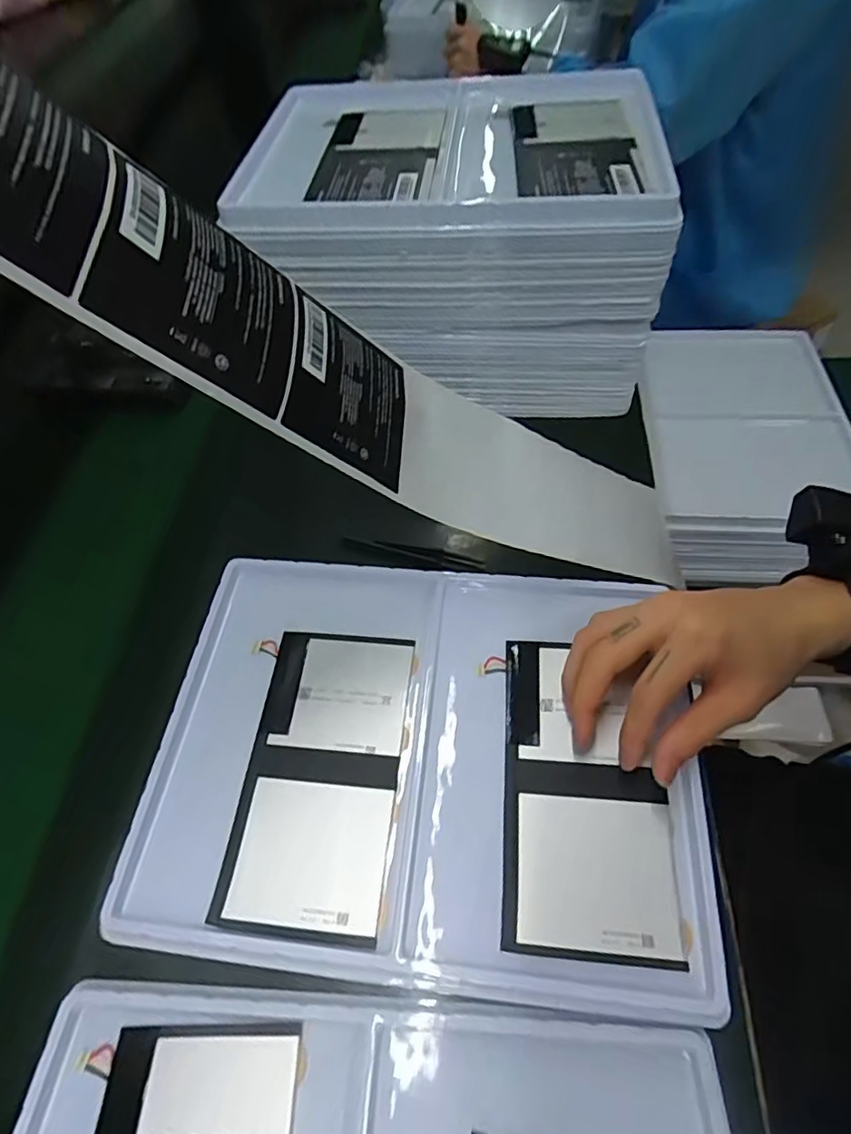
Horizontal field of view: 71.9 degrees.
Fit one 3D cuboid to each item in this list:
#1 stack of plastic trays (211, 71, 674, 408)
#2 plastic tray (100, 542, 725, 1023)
[{"bbox_3d":[0.031,-0.294,0.533,0.321,0.174,0.256,1,56,6],"label":"stack of plastic trays"},{"bbox_3d":[-0.001,0.107,0.364,0.317,0.022,0.246,2,56,7],"label":"plastic tray"}]

